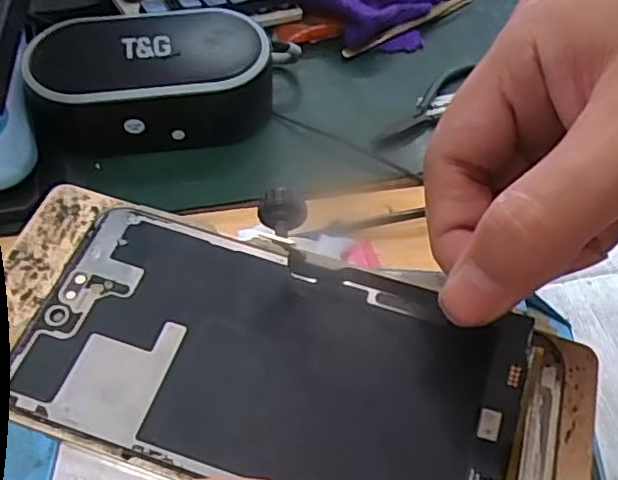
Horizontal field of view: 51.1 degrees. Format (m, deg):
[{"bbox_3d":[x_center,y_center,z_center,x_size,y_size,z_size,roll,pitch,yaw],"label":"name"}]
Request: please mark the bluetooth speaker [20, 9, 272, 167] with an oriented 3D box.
[{"bbox_3d":[-0.099,-0.102,0.410,0.139,0.052,0.073,-7,56,-9],"label":"bluetooth speaker"}]

